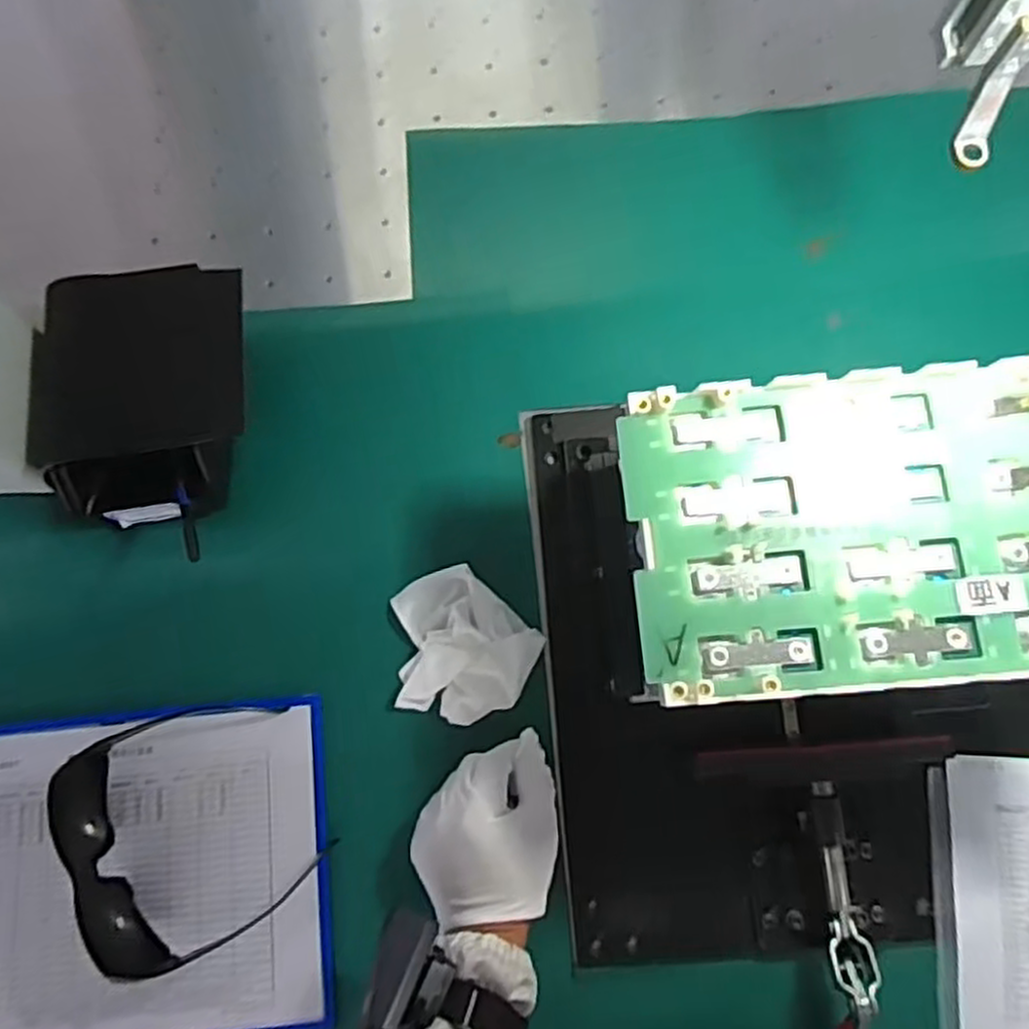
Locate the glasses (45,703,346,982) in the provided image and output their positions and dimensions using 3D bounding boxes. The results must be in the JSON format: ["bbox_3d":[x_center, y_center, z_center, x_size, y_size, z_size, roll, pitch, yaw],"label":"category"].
[{"bbox_3d":[-0.219,0.211,0.517,0.150,0.050,0.158,-22,76,-4],"label":"glasses"}]

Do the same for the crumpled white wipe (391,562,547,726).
[{"bbox_3d":[-0.045,0.098,0.562,0.111,0.022,0.101,0,76,2],"label":"crumpled white wipe"}]

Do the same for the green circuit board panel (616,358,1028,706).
[{"bbox_3d":[0.187,0.007,0.422,0.242,0.014,0.172,-5,76,1],"label":"green circuit board panel"}]

